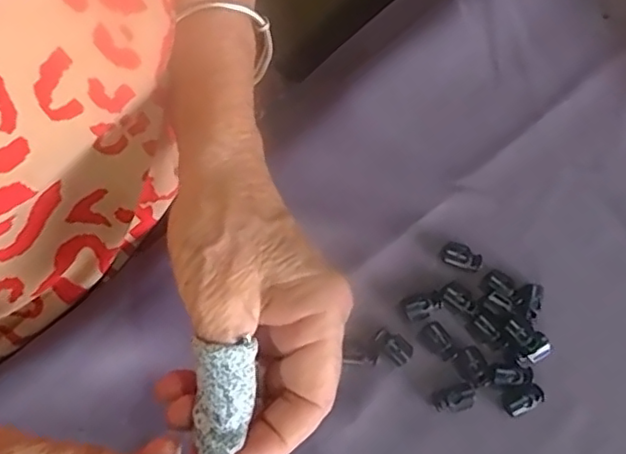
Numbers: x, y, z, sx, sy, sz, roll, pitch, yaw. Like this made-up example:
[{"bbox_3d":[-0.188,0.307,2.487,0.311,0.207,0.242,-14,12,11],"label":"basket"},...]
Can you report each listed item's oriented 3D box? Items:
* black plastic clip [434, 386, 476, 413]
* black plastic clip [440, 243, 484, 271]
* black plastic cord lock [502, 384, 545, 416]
[{"bbox_3d":[0.073,0.089,0.313,0.020,0.006,0.011,-14,78,-4],"label":"black plastic clip"},{"bbox_3d":[0.081,0.017,0.329,0.022,0.005,0.012,19,77,3],"label":"black plastic clip"},{"bbox_3d":[0.108,0.089,0.313,0.020,0.005,0.013,-23,79,-6],"label":"black plastic cord lock"}]

